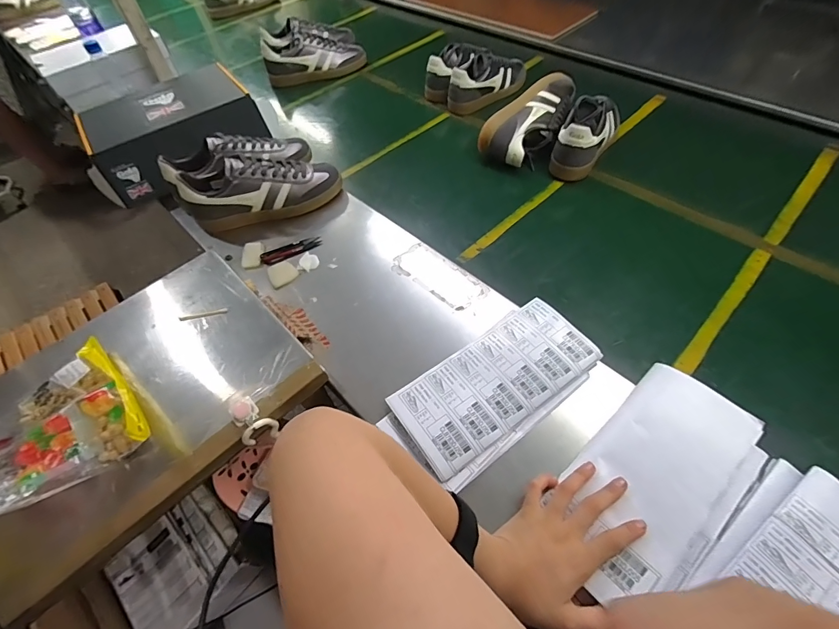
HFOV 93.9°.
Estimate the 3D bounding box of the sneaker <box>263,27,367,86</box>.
[{"bbox_3d":[-0.292,-0.728,1.104,0.272,0.114,0.129,-11,54,-3],"label":"sneaker"}]

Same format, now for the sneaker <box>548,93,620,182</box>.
[{"bbox_3d":[0.347,-0.374,0.788,0.084,0.104,0.236,29,62,23],"label":"sneaker"}]

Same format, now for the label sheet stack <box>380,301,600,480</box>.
[{"bbox_3d":[0.097,0.085,0.498,0.253,0.031,0.121,-32,58,-17],"label":"label sheet stack"}]

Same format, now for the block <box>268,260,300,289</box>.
[{"bbox_3d":[-0.223,-0.067,0.640,0.044,0.011,0.044,-25,56,-12],"label":"block"}]

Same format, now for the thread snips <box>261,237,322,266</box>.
[{"bbox_3d":[-0.220,-0.111,0.669,0.100,0.007,0.029,-24,56,-12],"label":"thread snips"}]

